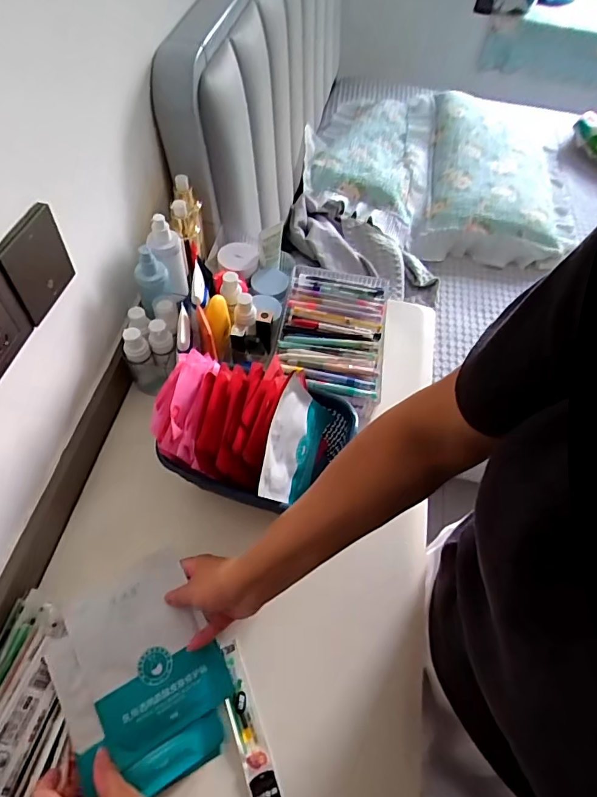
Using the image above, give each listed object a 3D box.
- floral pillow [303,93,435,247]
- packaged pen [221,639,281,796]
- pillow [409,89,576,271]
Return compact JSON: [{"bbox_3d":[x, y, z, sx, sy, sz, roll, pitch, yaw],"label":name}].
[{"bbox_3d":[0.221,-0.759,1.450,0.359,0.129,0.738,11,57,2],"label":"floral pillow"},{"bbox_3d":[-0.054,0.338,0.490,0.027,0.014,0.158,-16,60,-14],"label":"packaged pen"},{"bbox_3d":[0.609,-0.663,1.425,0.467,0.165,0.637,13,57,3],"label":"pillow"}]

